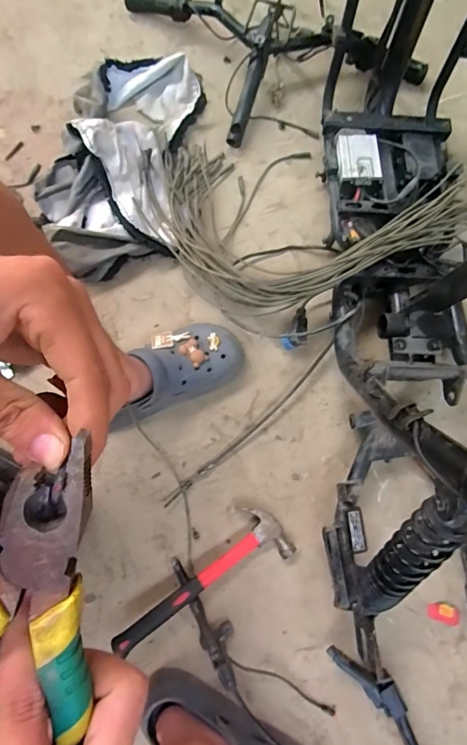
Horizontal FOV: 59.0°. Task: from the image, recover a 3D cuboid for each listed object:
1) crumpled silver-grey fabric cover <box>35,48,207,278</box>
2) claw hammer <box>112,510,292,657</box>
[{"bbox_3d":[-0.209,-0.392,0.750,0.252,0.065,0.466,7,77,1],"label":"crumpled silver-grey fabric cover"},{"bbox_3d":[-0.050,0.291,0.600,0.273,0.051,0.084,-27,78,-6],"label":"claw hammer"}]

